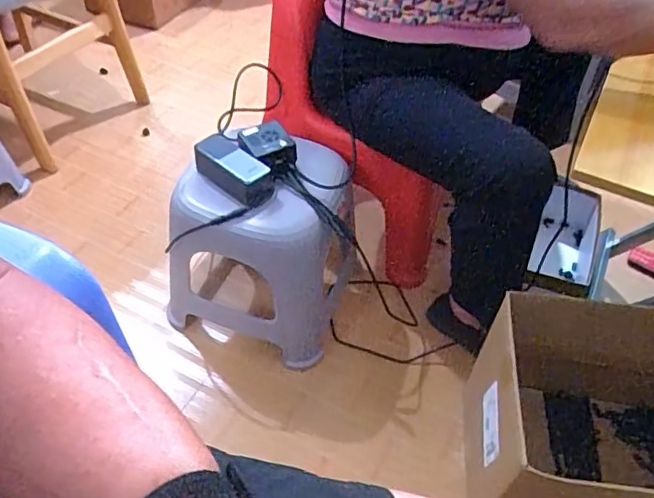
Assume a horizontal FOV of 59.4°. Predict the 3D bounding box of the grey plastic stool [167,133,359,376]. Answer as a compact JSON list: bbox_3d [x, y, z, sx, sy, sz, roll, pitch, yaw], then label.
[{"bbox_3d":[-0.113,-0.008,1.068,0.295,0.347,0.293,10,48,5],"label":"grey plastic stool"}]

